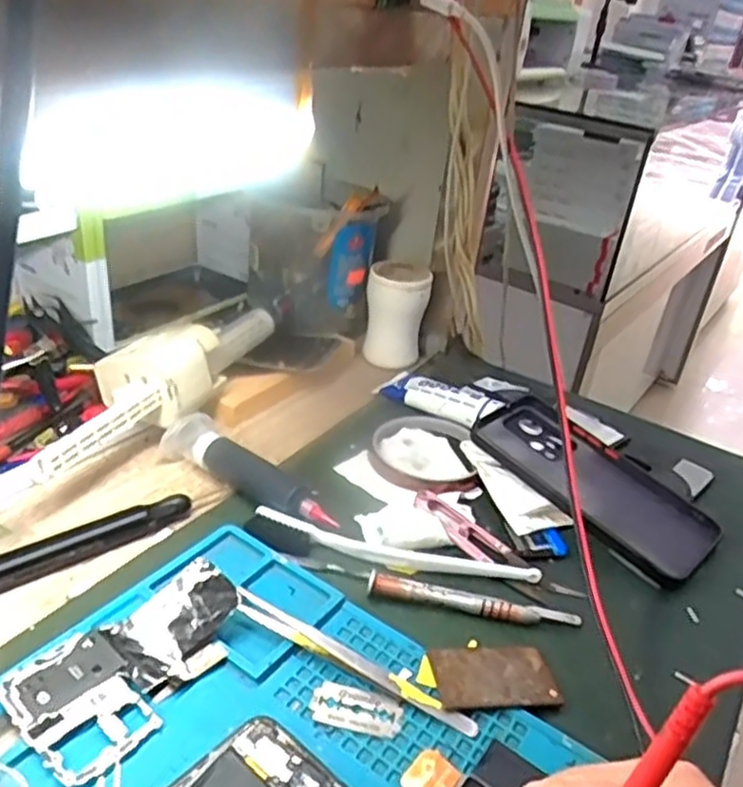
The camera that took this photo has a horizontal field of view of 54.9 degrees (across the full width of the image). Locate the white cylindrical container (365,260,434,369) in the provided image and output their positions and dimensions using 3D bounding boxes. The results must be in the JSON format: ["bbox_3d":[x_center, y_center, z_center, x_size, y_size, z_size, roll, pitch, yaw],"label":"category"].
[{"bbox_3d":[0.022,-0.070,0.627,0.051,0.077,0.051,5,29,-3],"label":"white cylindrical container"}]

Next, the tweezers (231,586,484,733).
[{"bbox_3d":[-0.009,0.126,0.341,0.127,0.017,0.007,18,31,19],"label":"tweezers"}]

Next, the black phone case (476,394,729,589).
[{"bbox_3d":[0.147,0.060,0.480,0.080,0.012,0.161,-20,48,-40],"label":"black phone case"}]

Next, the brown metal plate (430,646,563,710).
[{"bbox_3d":[0.059,0.137,0.349,0.058,0.006,0.035,1,30,-10],"label":"brown metal plate"}]

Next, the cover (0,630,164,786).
[{"bbox_3d":[-0.126,0.135,0.311,0.062,0.006,0.048,28,36,33],"label":"cover"}]

